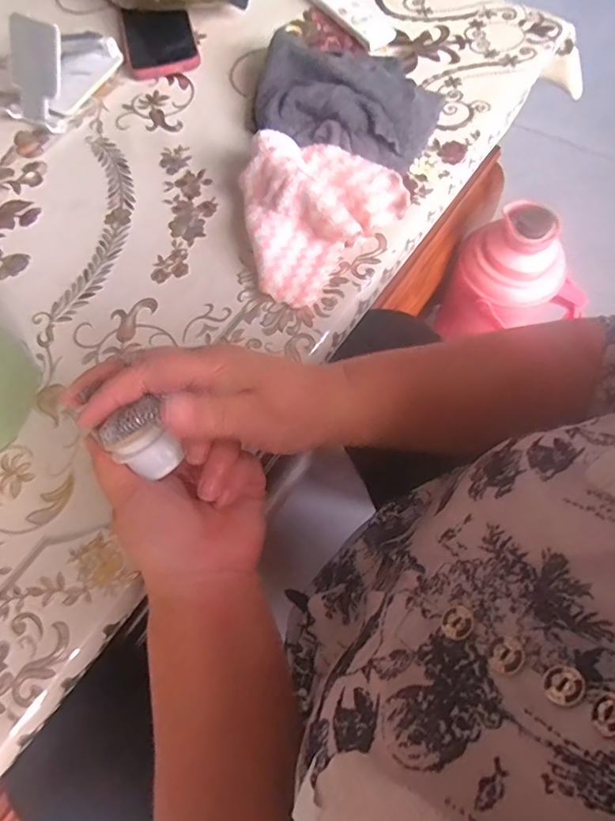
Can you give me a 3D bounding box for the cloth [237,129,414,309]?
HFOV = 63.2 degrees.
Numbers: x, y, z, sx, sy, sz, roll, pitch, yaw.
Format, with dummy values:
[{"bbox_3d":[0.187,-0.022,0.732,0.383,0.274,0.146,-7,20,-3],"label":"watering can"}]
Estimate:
[{"bbox_3d":[-0.001,-0.190,0.460,0.161,0.052,0.136,-43,73,-14],"label":"cloth"}]

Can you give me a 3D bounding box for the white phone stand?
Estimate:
[{"bbox_3d":[-0.266,-0.378,0.532,0.066,0.073,0.139,27,71,12],"label":"white phone stand"}]

